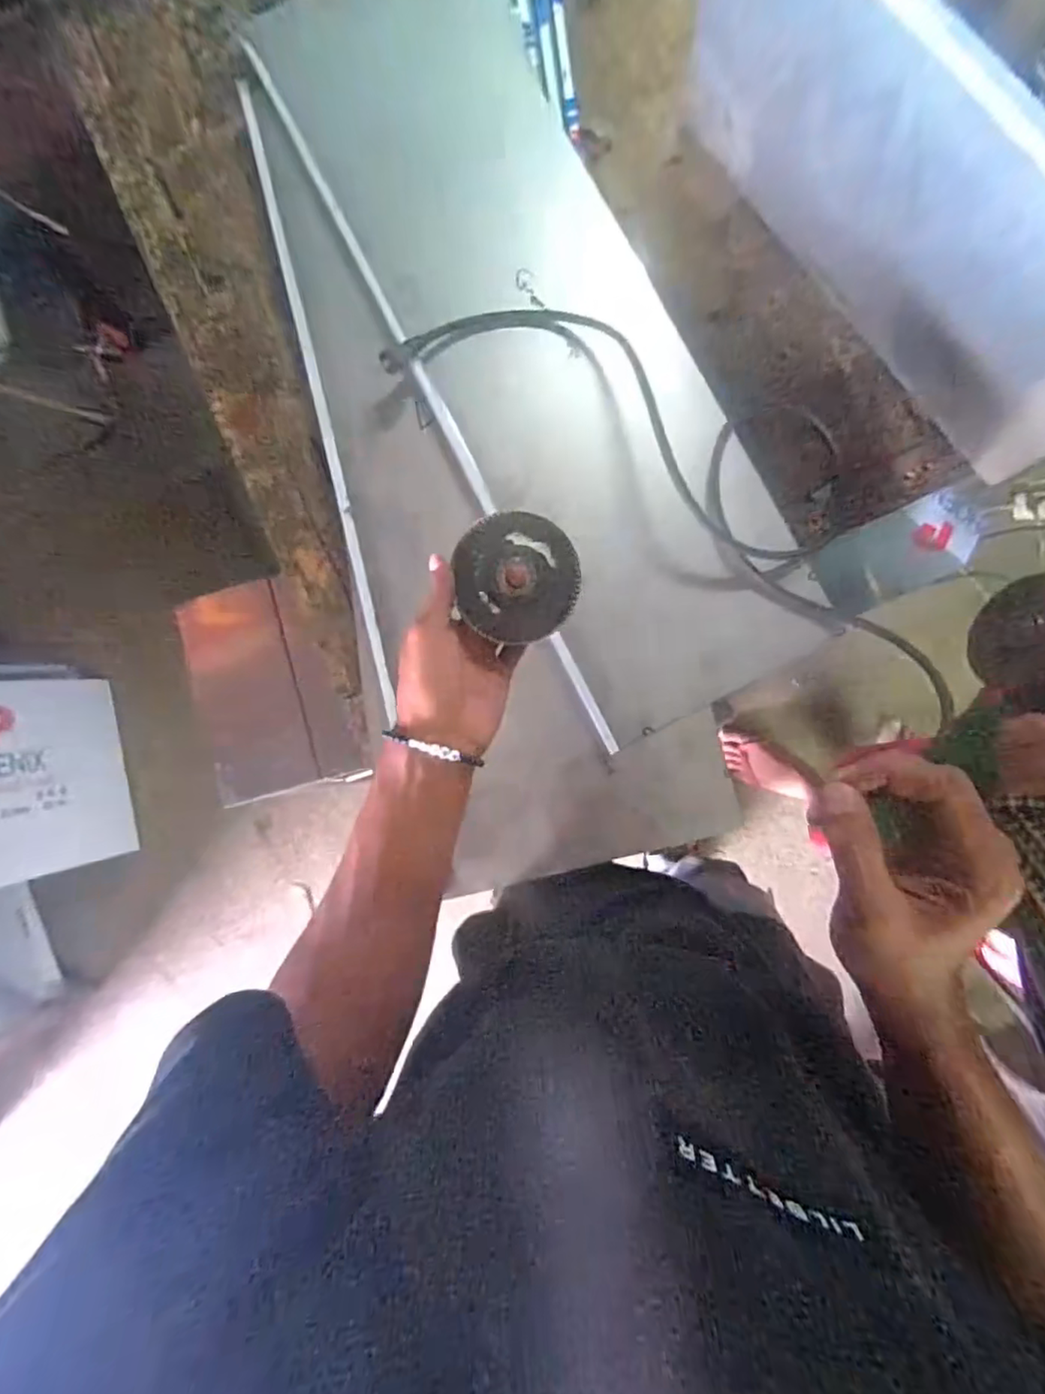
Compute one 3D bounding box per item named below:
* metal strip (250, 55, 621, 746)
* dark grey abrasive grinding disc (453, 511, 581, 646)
[{"bbox_3d":[-0.096,-0.312,0.578,0.020,0.016,0.807,-26,88,2],"label":"metal strip"},{"bbox_3d":[-0.003,-0.085,0.425,0.087,0.005,0.089,-6,97,-7],"label":"dark grey abrasive grinding disc"}]

